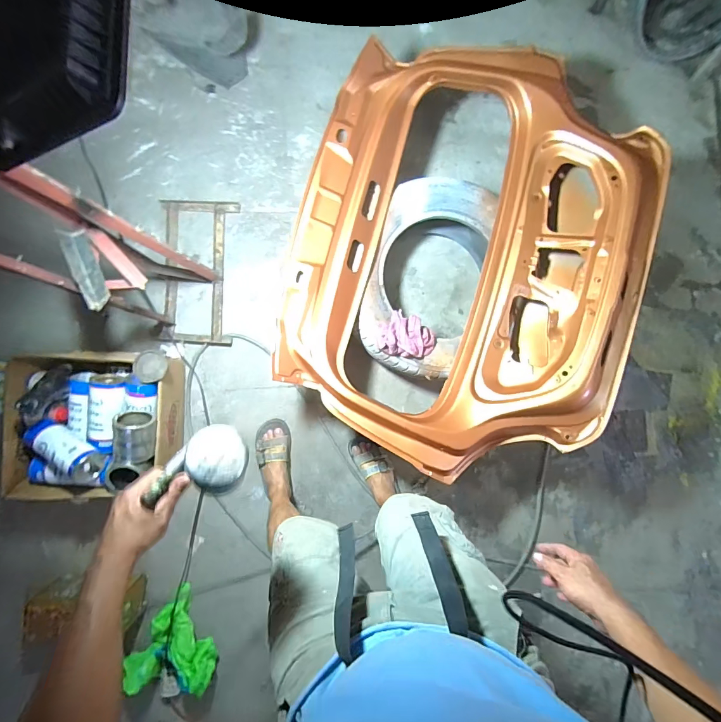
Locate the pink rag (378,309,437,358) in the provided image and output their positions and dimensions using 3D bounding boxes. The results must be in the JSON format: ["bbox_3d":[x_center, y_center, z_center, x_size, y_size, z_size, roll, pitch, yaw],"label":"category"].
[{"bbox_3d":[0.140,-0.078,1.093,0.182,0.062,0.137,8,87,-5],"label":"pink rag"}]

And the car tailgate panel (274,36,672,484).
[{"bbox_3d":[0.291,-0.275,1.014,0.912,0.196,1.158,15,87,-5],"label":"car tailgate panel"}]

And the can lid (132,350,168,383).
[{"bbox_3d":[-0.571,0.015,1.012,0.081,0.019,0.087,-4,102,-17],"label":"can lid"}]

